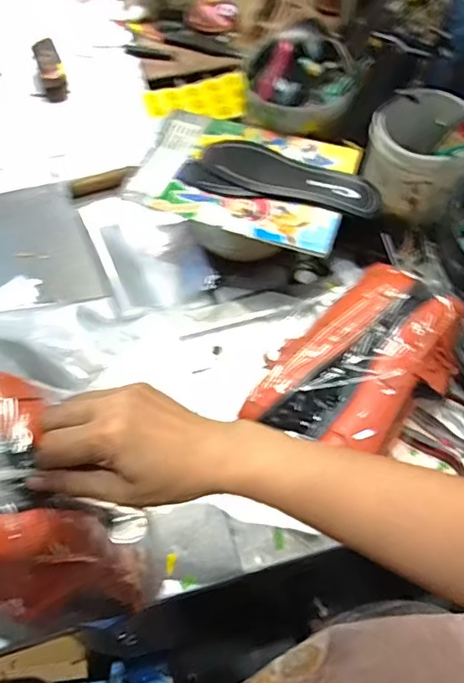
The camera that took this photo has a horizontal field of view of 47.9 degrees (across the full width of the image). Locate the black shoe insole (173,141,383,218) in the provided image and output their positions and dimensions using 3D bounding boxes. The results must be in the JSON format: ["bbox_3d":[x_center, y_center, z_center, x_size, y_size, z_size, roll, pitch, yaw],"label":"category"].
[{"bbox_3d":[0.057,-0.188,0.624,0.230,0.018,0.083,18,64,11],"label":"black shoe insole"}]

